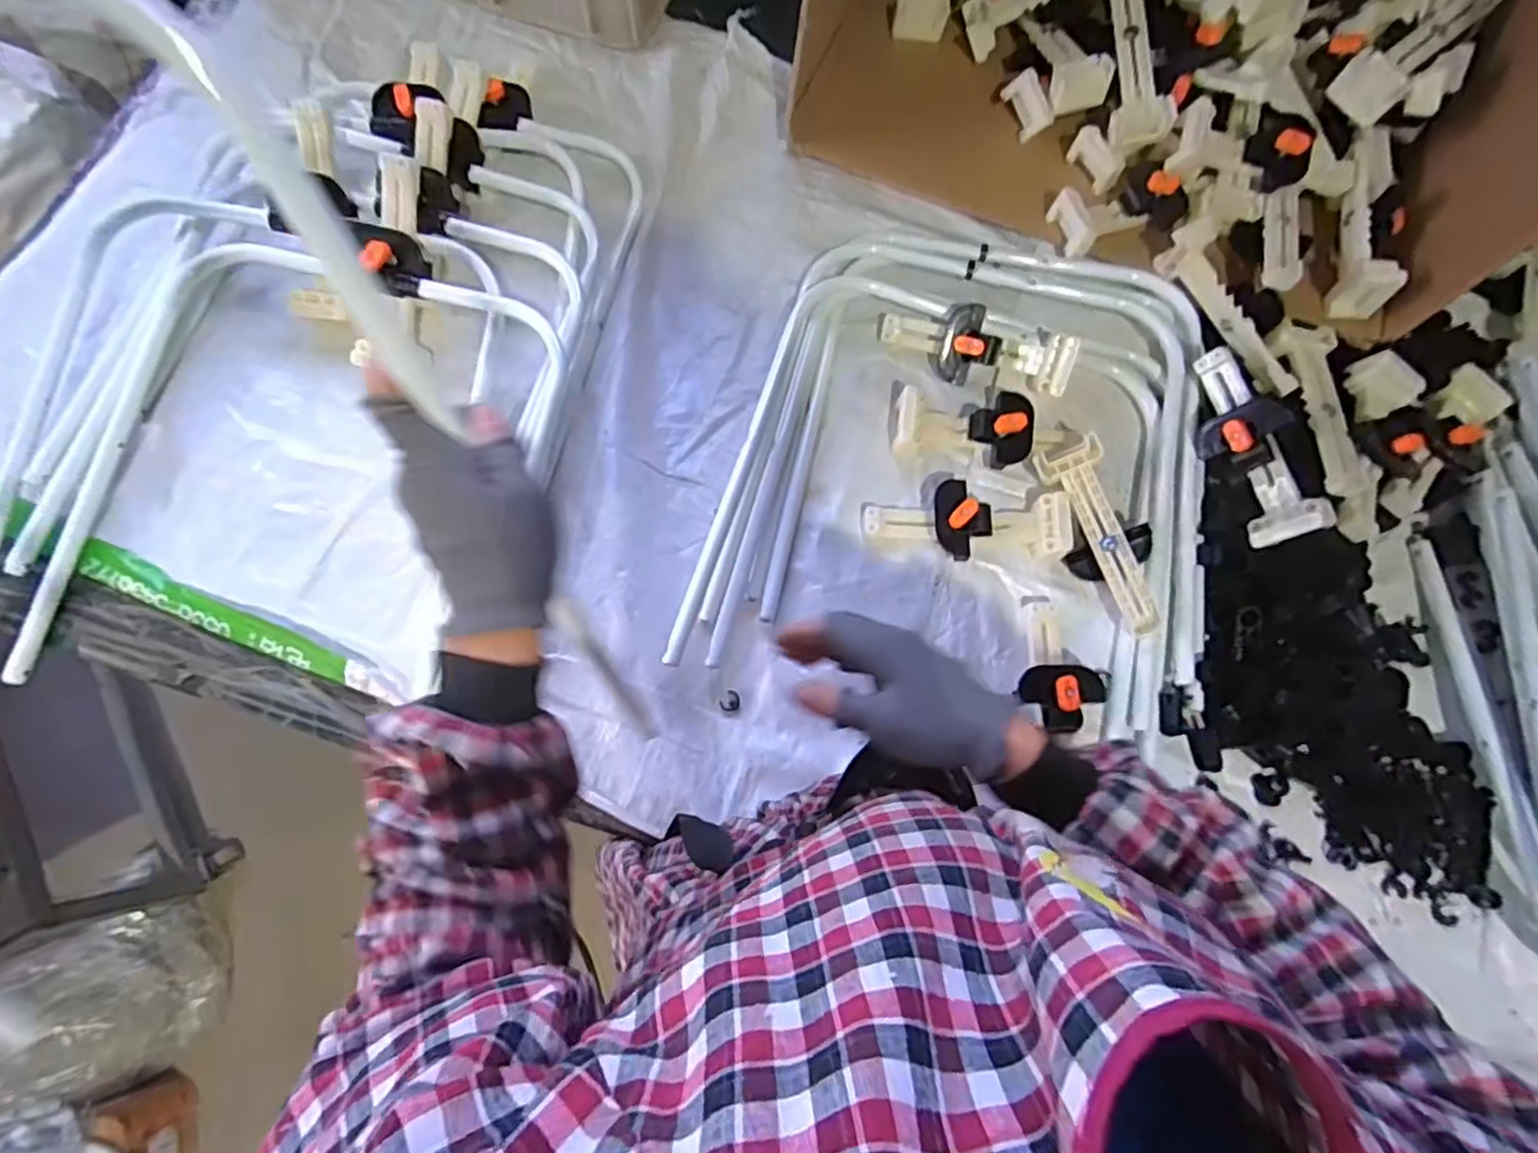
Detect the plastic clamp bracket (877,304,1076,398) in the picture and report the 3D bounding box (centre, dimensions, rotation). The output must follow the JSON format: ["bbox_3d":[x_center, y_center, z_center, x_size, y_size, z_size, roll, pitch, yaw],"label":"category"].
[{"bbox_3d":[0.217,-0.243,0.740,0.197,0.060,0.064,18,76,3],"label":"plastic clamp bracket"}]

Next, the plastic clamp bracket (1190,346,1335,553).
[{"bbox_3d":[0.470,-0.128,0.700,0.070,0.050,0.203,-26,79,21],"label":"plastic clamp bracket"}]

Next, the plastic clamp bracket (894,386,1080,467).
[{"bbox_3d":[0.222,-0.152,0.728,0.182,0.044,0.075,1,76,-1],"label":"plastic clamp bracket"}]

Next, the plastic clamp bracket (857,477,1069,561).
[{"bbox_3d":[0.195,-0.058,0.693,0.196,0.039,0.081,-5,76,-2],"label":"plastic clamp bracket"}]

